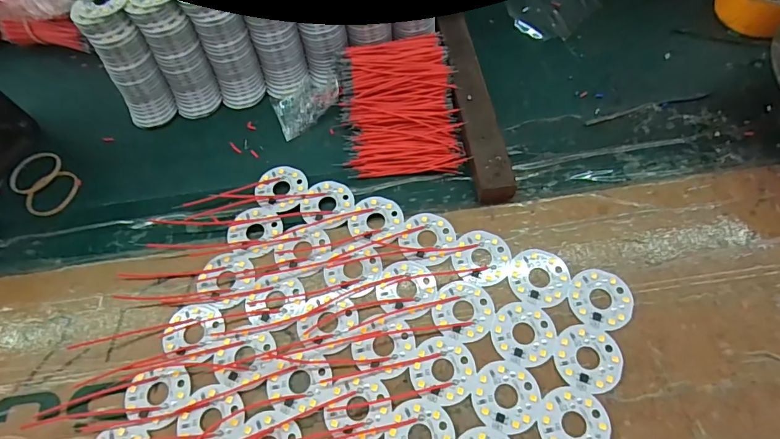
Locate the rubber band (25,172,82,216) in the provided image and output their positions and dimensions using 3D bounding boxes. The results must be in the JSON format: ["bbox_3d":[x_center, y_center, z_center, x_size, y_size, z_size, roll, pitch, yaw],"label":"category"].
[{"bbox_3d":[-0.208,-0.016,0.271,0.027,0.004,0.032,38,71,20],"label":"rubber band"}]

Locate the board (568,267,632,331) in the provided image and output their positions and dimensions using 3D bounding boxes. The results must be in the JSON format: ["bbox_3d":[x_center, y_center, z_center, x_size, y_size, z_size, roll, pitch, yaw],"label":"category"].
[{"bbox_3d":[0.105,0.039,0.218,0.030,0.004,0.030,18,65,12],"label":"board"}]

